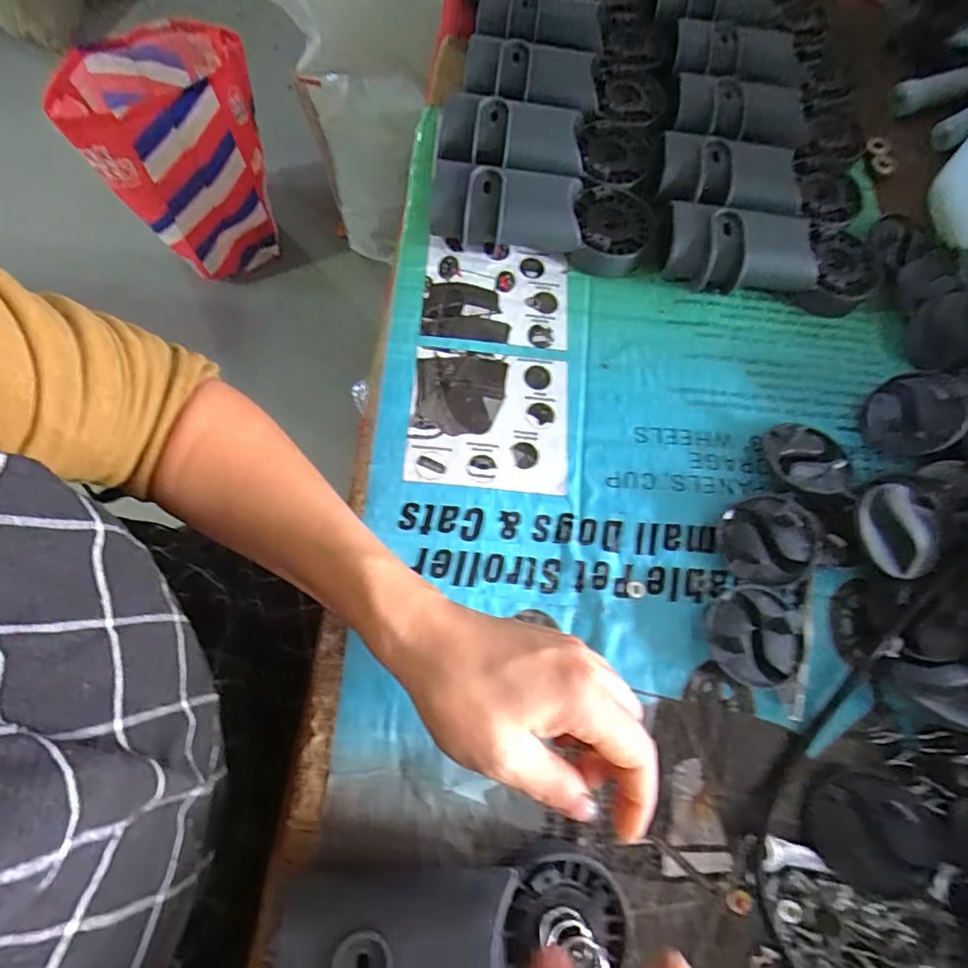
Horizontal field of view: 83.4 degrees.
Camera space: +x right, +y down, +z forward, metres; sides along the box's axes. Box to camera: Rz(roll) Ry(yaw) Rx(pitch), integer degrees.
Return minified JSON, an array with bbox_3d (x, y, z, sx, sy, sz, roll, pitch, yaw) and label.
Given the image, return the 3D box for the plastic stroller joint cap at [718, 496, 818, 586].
[{"bbox_3d":[0.174,0.035,0.335,0.052,0.020,0.053,1,71,-2],"label":"plastic stroller joint cap"}]

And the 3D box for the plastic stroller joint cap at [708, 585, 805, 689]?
[{"bbox_3d":[0.157,0.090,0.317,0.053,0.021,0.056,1,71,-2],"label":"plastic stroller joint cap"}]

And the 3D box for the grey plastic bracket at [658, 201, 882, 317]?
[{"bbox_3d":[0.212,-0.169,0.394,0.164,0.035,0.072,9,71,1],"label":"grey plastic bracket"}]

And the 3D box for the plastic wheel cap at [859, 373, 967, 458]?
[{"bbox_3d":[0.286,-0.046,0.361,0.013,0.057,0.055,7,85,-38],"label":"plastic wheel cap"}]

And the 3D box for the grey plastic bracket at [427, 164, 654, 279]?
[{"bbox_3d":[0.043,-0.198,0.397,0.162,0.039,0.064,7,71,0],"label":"grey plastic bracket"}]

